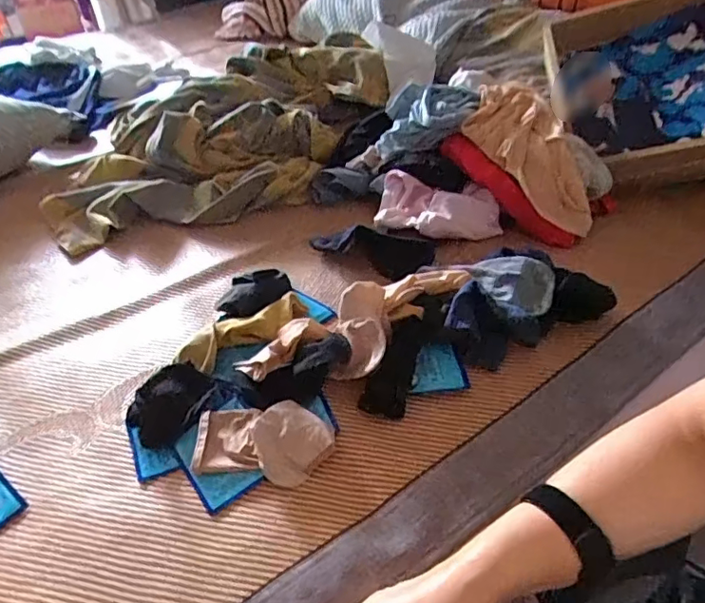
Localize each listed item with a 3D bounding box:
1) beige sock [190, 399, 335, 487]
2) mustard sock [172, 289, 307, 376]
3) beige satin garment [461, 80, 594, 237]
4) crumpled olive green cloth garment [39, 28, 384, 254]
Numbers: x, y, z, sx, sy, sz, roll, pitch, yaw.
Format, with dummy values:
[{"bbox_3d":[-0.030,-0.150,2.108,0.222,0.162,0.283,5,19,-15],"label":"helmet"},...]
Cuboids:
[{"bbox_3d":[-0.091,0.138,0.553,0.136,0.030,0.076,4,42,11],"label":"beige sock"},{"bbox_3d":[-0.130,0.040,0.665,0.166,0.039,0.057,-25,45,-22],"label":"mustard sock"},{"bbox_3d":[0.251,-0.219,0.796,0.143,0.053,0.279,-16,65,-11],"label":"beige satin garment"},{"bbox_3d":[-0.214,-0.322,1.023,0.653,0.099,0.433,-13,41,-9],"label":"crumpled olive green cloth garment"}]

